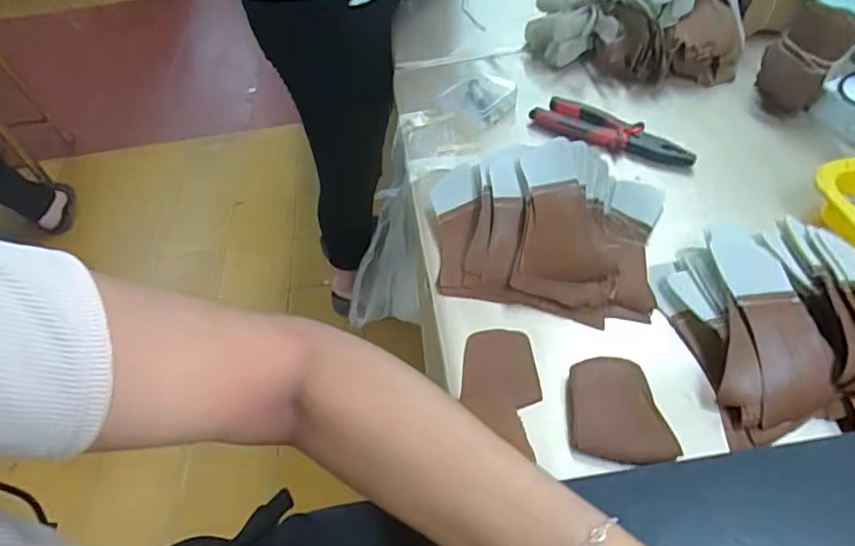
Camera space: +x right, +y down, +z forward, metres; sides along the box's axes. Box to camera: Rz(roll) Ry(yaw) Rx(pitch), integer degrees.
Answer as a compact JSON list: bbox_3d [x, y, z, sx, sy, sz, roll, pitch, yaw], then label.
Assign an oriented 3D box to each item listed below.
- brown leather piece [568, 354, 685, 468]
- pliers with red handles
[{"bbox_3d":[0.137,0.099,0.404,0.066,0.013,0.087,-4,49,3],"label":"brown leather piece"},{"bbox_3d":[0.203,-0.157,0.614,0.049,0.022,0.183,-36,54,-23],"label":"pliers with red handles"}]

